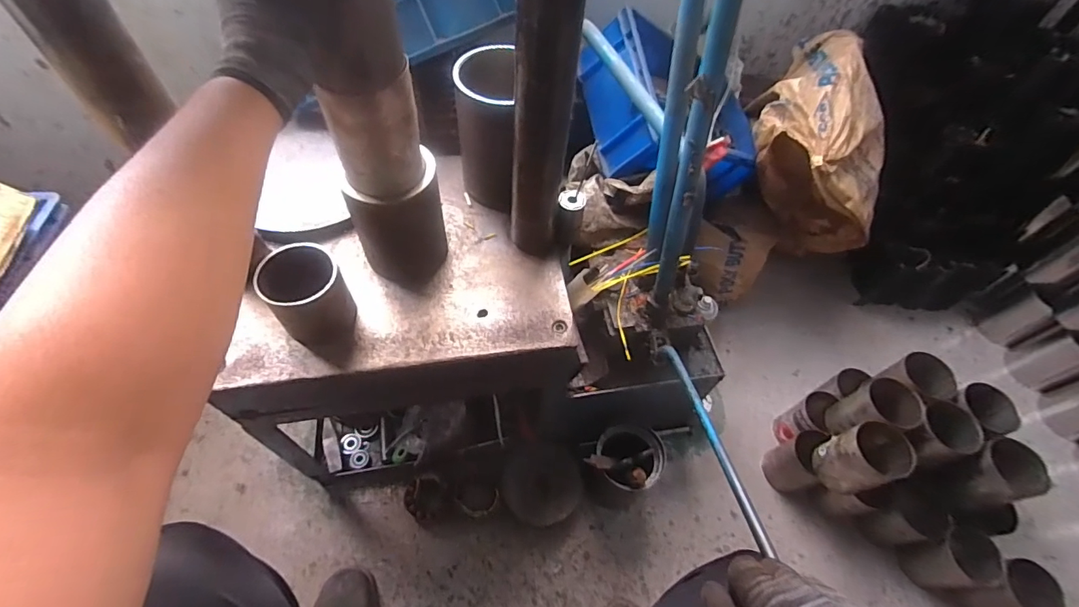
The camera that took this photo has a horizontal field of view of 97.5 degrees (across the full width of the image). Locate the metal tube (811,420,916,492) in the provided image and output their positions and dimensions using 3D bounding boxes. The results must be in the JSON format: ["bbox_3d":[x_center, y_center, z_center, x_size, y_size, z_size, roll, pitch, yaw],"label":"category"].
[{"bbox_3d":[0.553,0.268,0.816,0.090,0.125,0.095,-18,60,-15],"label":"metal tube"}]

